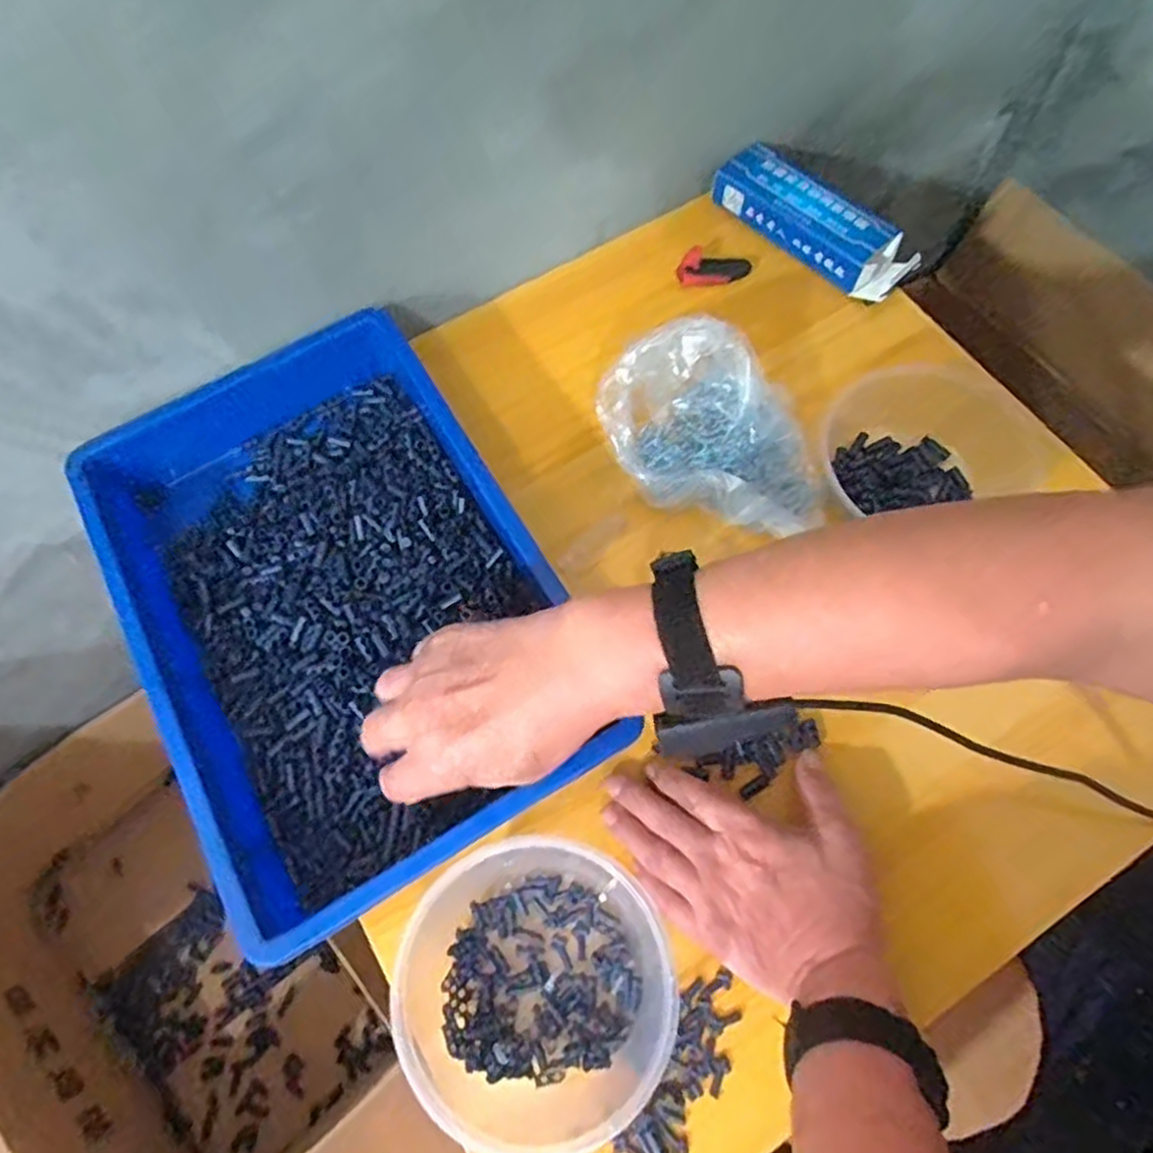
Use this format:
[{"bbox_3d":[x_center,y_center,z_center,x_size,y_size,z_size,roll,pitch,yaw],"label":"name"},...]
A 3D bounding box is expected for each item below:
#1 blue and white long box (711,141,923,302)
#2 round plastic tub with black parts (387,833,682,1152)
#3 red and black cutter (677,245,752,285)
[{"bbox_3d":[0.194,-0.292,0.591,0.175,0.037,0.058,42,73,15],"label":"blue and white long box"},{"bbox_3d":[-0.022,0.219,0.390,0.154,0.052,0.143,36,72,13],"label":"round plastic tub with black parts"},{"bbox_3d":[0.113,-0.252,0.587,0.057,0.014,0.030,10,68,3],"label":"red and black cutter"}]

